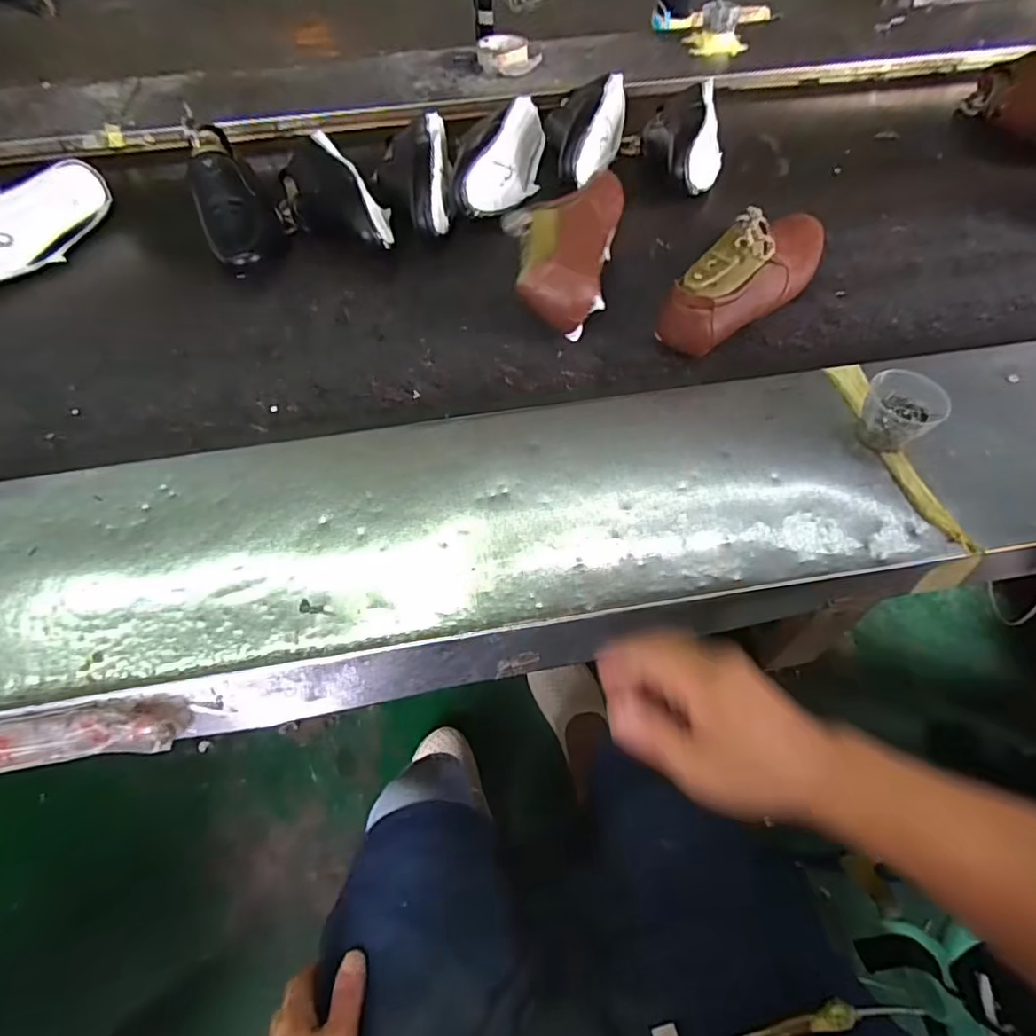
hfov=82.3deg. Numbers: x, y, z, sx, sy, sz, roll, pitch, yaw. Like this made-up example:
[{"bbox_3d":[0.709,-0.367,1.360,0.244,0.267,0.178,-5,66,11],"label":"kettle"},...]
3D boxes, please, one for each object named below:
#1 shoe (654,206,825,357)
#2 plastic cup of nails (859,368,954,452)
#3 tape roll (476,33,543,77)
[{"bbox_3d":[0.271,-0.283,0.667,0.260,0.111,0.079,-38,64,-20],"label":"shoe"},{"bbox_3d":[0.336,-0.092,0.527,0.058,0.050,0.062,-1,57,1],"label":"plastic cup of nails"},{"bbox_3d":[-0.018,-0.792,1.016,0.095,0.034,0.095,-1,57,1],"label":"tape roll"}]

